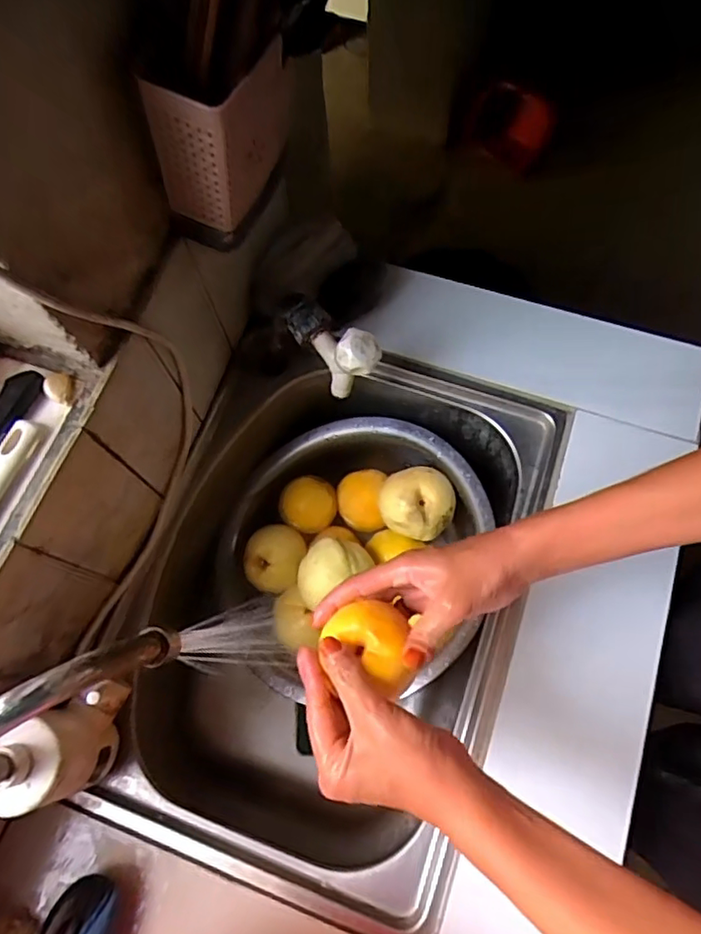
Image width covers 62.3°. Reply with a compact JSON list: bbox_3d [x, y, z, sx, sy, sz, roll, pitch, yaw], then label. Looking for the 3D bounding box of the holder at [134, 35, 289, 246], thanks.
[{"bbox_3d":[-0.094,-0.258,0.453,0.080,0.131,0.101,17,71,8],"label":"holder"}]

